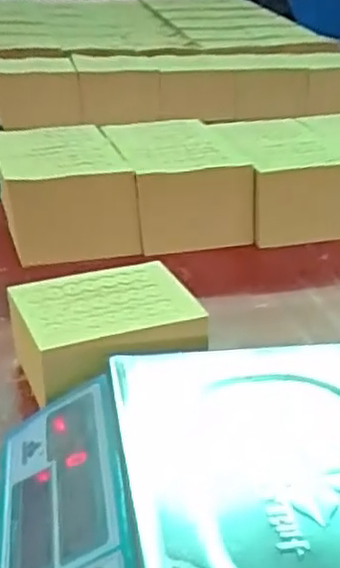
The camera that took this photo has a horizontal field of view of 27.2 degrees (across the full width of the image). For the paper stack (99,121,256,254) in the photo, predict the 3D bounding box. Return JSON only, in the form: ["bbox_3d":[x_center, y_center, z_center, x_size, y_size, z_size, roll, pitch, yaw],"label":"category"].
[{"bbox_3d":[-0.001,-0.157,1.059,0.182,0.123,0.236,-8,30,-19],"label":"paper stack"}]

